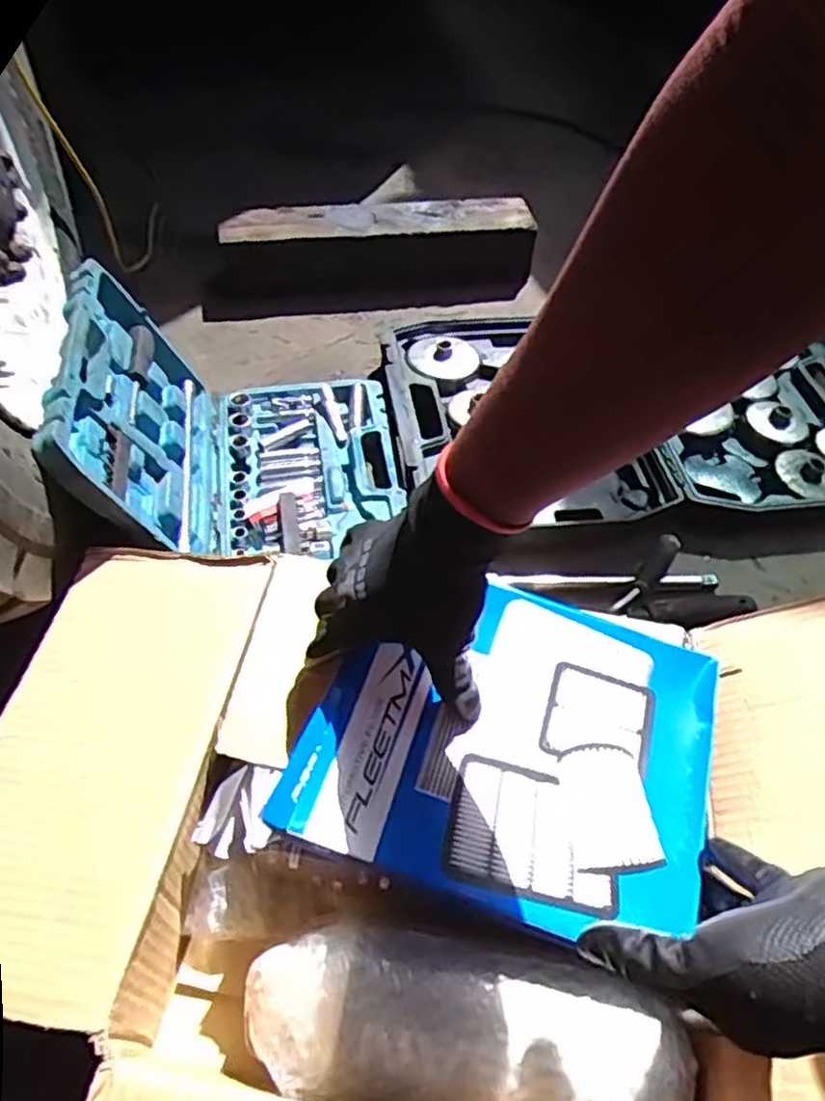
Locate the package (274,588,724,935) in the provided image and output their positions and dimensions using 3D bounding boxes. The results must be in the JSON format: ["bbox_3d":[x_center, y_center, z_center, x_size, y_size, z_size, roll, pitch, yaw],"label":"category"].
[{"bbox_3d":[0.066,0.114,0.450,0.248,0.024,0.213,15,53,6],"label":"package"}]

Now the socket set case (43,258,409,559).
[{"bbox_3d":[-0.167,-0.132,0.715,0.307,0.207,0.279,-9,53,-11],"label":"socket set case"}]

